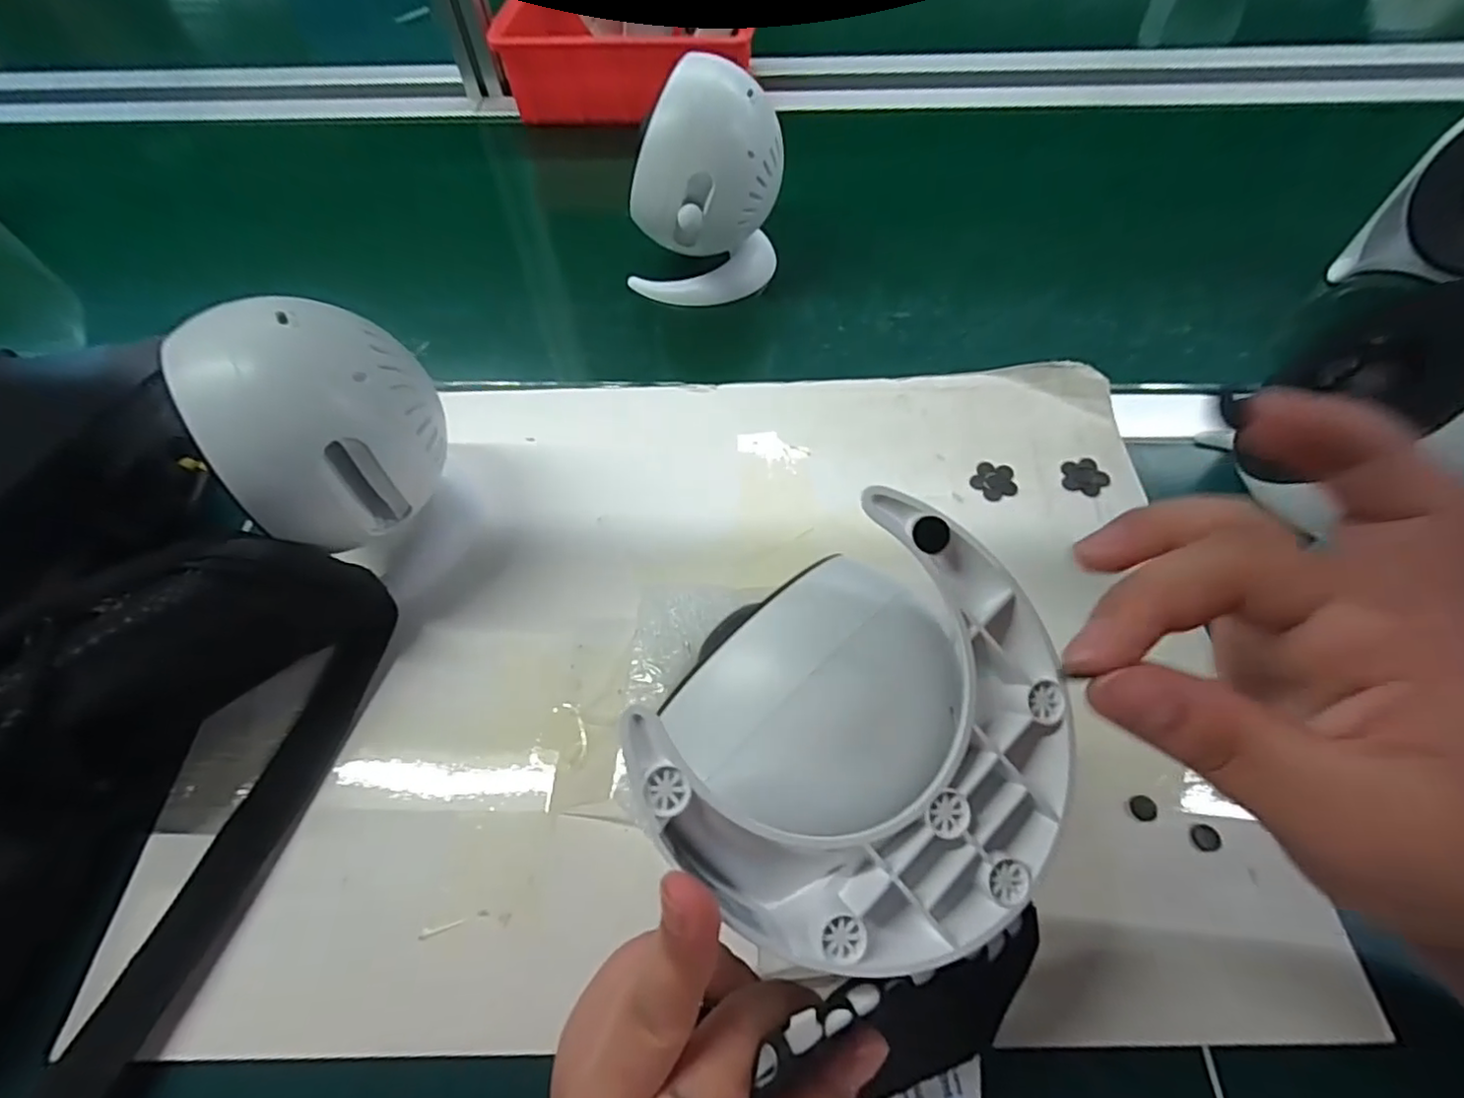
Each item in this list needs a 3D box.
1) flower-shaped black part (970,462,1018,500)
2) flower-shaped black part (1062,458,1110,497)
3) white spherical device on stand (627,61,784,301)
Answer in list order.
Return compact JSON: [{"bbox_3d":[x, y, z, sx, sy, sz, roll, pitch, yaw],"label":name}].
[{"bbox_3d":[0.155,-0.041,0.365,0.026,0.004,0.026,-1,58,2],"label":"flower-shaped black part"},{"bbox_3d":[0.207,-0.043,0.362,0.025,0.004,0.028,13,60,11],"label":"flower-shaped black part"},{"bbox_3d":[-0.017,-0.248,0.432,0.096,0.135,0.084,12,59,10],"label":"white spherical device on stand"}]

